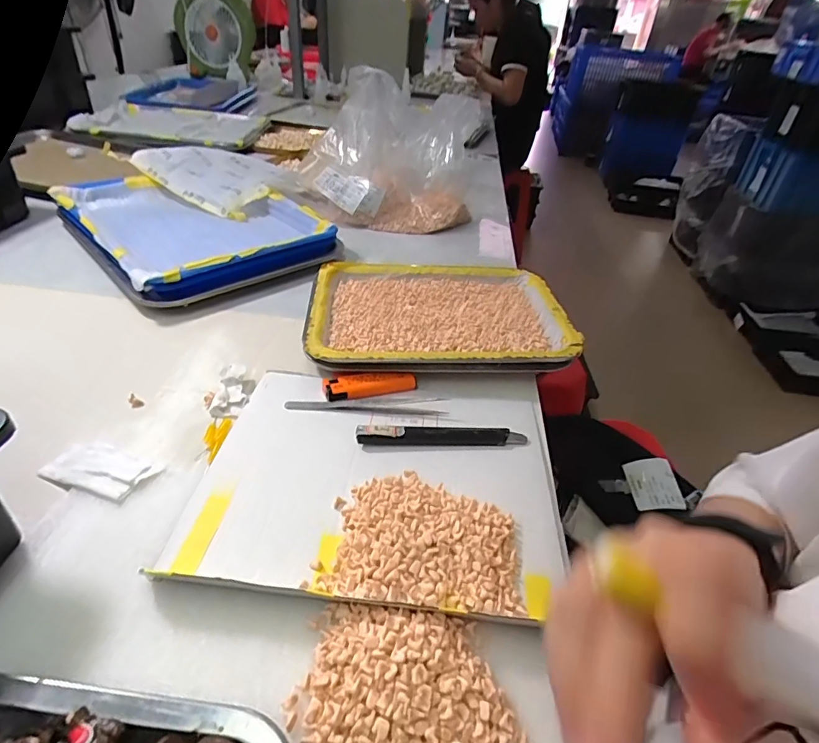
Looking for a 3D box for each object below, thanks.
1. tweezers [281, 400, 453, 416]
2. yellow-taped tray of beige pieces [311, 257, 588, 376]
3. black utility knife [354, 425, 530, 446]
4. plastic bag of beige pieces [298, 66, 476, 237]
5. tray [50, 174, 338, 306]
[{"bbox_3d":[-0.035,0.030,0.390,0.133,0.010,0.016,2,39,-4],"label":"tweezers"},{"bbox_3d":[0.030,-0.061,0.487,0.254,0.031,0.196,4,39,-3],"label":"yellow-taped tray of beige pieces"},{"bbox_3d":[0.027,0.050,0.366,0.134,0.015,0.015,0,39,-7],"label":"black utility knife"},{"bbox_3d":[-0.029,-0.348,0.739,0.259,0.152,0.228,6,39,0],"label":"plastic bag of beige pieces"},{"bbox_3d":[-0.283,-0.199,0.614,0.242,0.043,0.326,-28,50,-35],"label":"tray"}]

